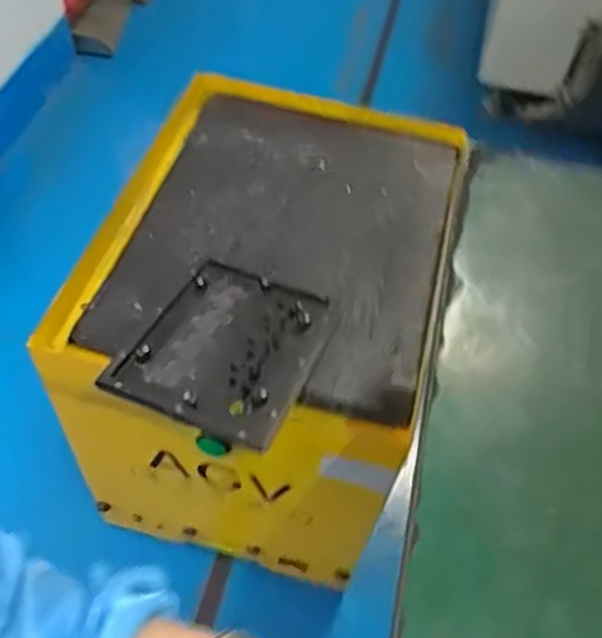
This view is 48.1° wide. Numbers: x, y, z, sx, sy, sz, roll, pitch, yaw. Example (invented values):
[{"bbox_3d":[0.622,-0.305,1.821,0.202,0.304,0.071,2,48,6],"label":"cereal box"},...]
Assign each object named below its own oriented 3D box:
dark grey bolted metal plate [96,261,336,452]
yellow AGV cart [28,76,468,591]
[{"bbox_3d":[-0.078,0.027,0.760,0.191,0.017,0.230,20,44,13],"label":"dark grey bolted metal plate"},{"bbox_3d":[-0.049,0.030,1.036,0.406,0.484,0.550,15,54,8],"label":"yellow AGV cart"}]

